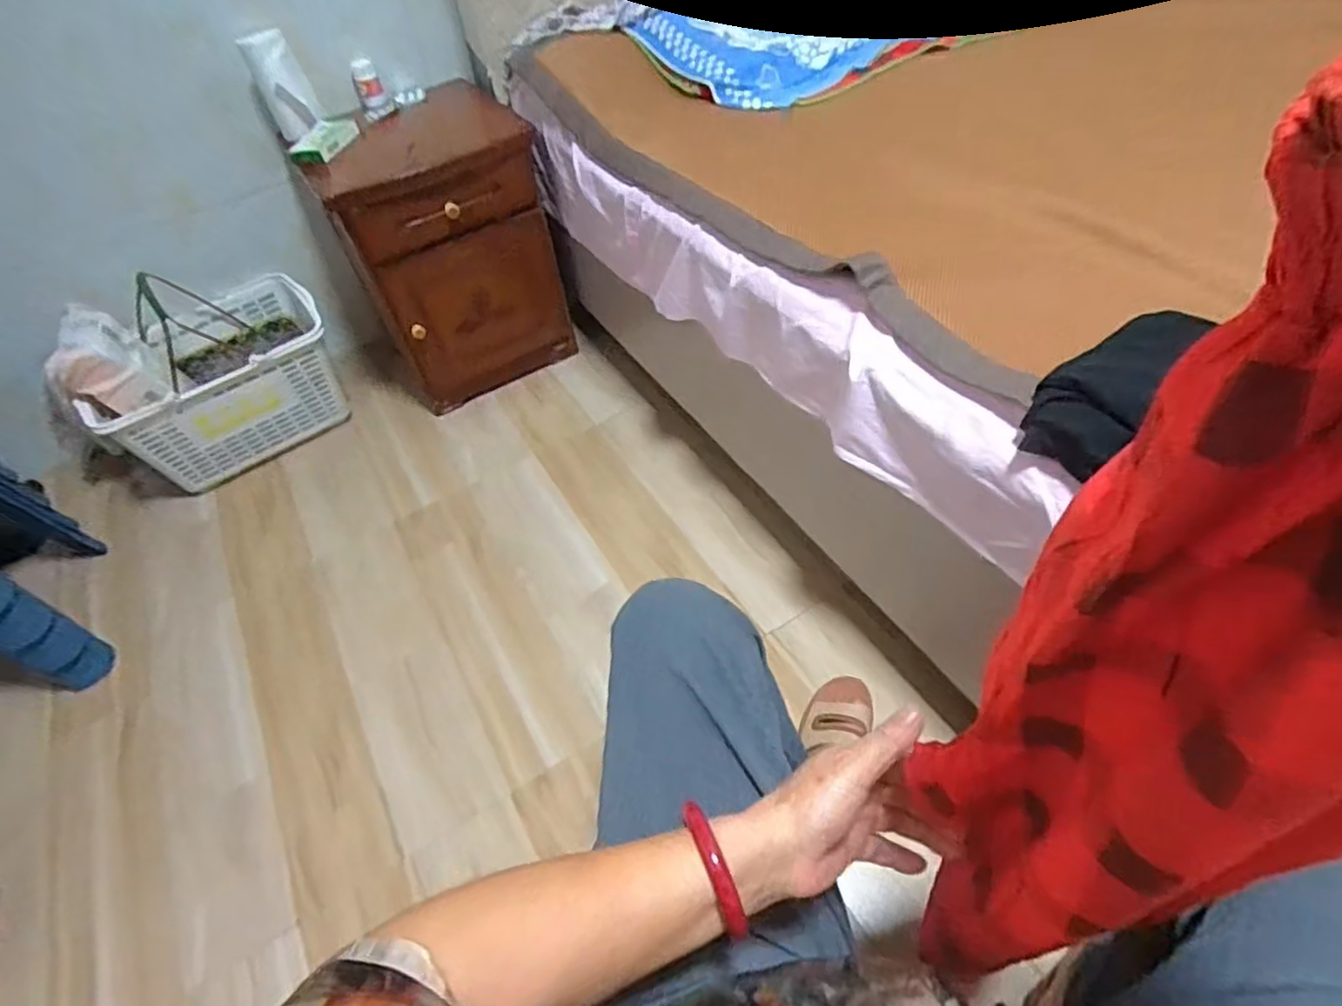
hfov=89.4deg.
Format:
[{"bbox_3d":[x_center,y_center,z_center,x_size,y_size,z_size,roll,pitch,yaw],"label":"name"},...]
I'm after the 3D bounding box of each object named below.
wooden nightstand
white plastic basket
[{"bbox_3d":[-0.442,-0.502,1.395,0.377,0.478,0.359,-25,51,-15],"label":"wooden nightstand"},{"bbox_3d":[-0.888,-0.231,1.365,0.252,0.279,0.439,33,60,30],"label":"white plastic basket"}]

